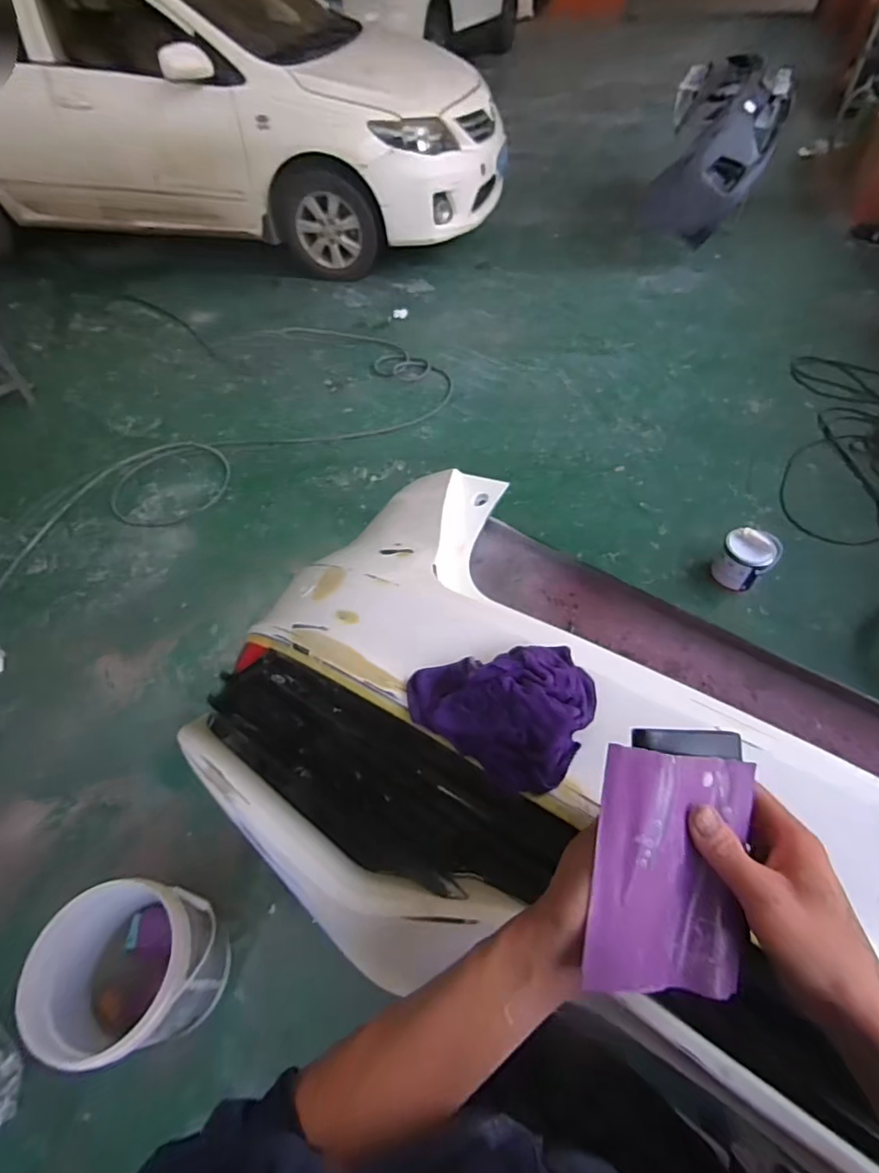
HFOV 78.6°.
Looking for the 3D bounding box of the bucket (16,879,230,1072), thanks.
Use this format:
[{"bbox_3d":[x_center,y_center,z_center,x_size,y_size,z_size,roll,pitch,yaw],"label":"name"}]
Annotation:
[{"bbox_3d":[-0.636,0.827,1.170,0.299,0.341,0.299,-2,55,2],"label":"bucket"}]

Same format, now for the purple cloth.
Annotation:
[{"bbox_3d":[0.062,0.123,0.518,0.186,0.073,0.142,-4,55,1],"label":"purple cloth"}]

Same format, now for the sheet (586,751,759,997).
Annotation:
[{"bbox_3d":[0.146,0.176,0.333,0.106,0.015,0.138,11,81,-15],"label":"sheet"}]

